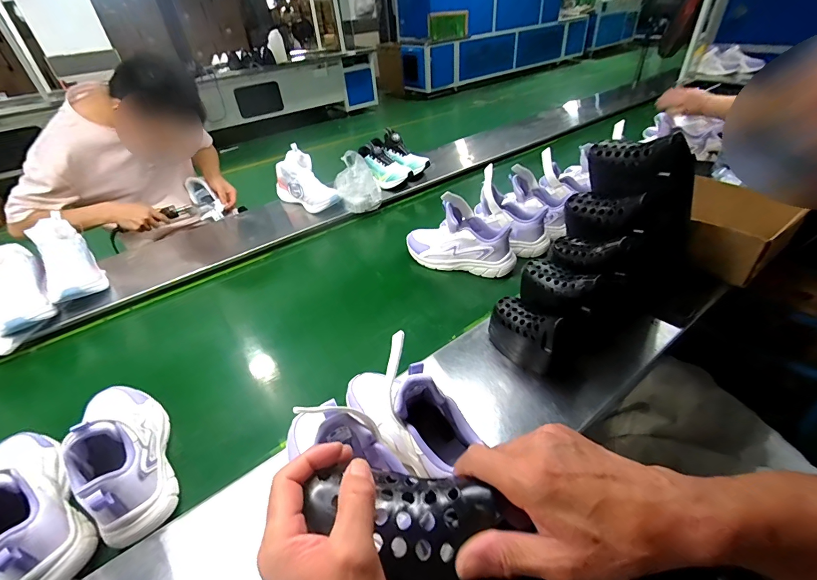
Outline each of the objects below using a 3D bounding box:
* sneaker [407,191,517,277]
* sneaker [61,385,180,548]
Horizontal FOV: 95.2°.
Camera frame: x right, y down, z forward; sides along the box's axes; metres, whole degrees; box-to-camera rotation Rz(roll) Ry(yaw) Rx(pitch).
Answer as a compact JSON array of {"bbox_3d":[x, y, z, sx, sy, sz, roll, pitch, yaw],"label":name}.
[{"bbox_3d":[0.114,-0.122,0.828,0.247,0.139,0.091,13,42,23],"label":"sneaker"},{"bbox_3d":[-0.387,0.201,0.504,0.079,0.123,0.233,-25,42,-23],"label":"sneaker"}]

